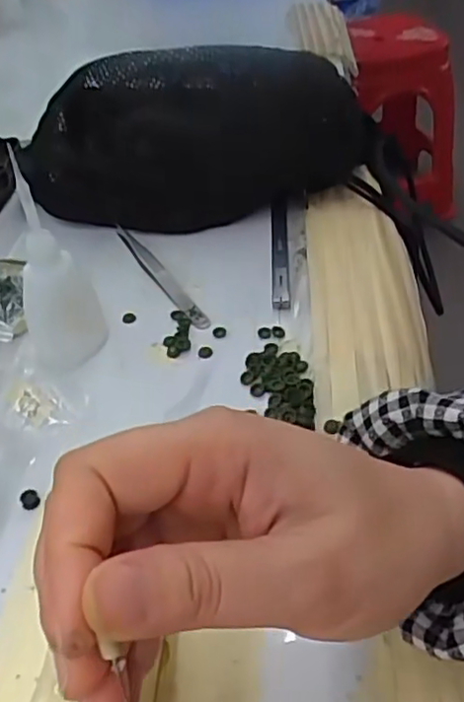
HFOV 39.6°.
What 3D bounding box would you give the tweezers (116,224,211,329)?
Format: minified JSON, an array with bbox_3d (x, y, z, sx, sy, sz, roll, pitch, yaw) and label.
[{"bbox_3d":[-0.051,-0.054,0.433,0.010,0.004,0.131,-25,47,-20],"label":"tweezers"}]

